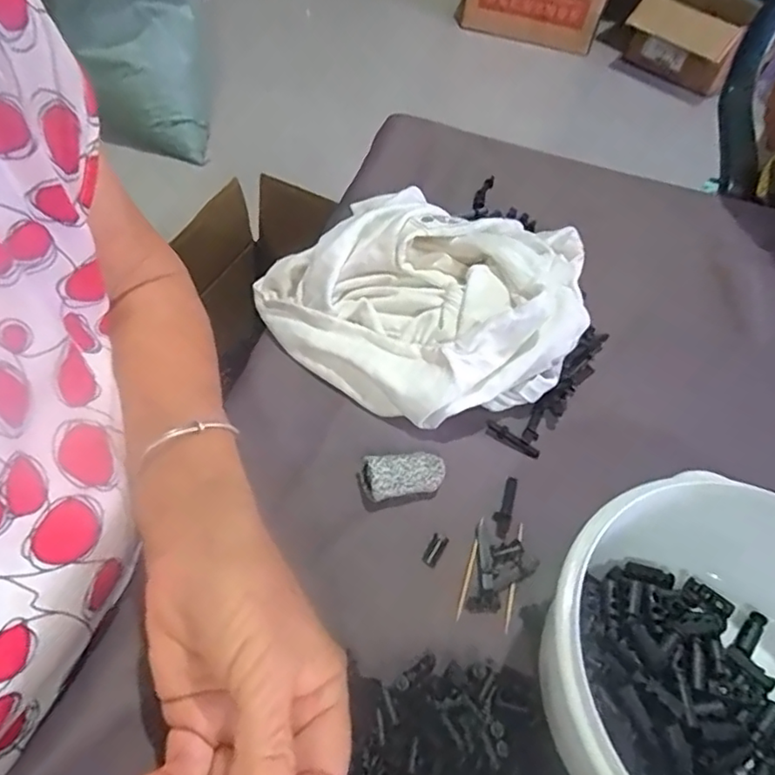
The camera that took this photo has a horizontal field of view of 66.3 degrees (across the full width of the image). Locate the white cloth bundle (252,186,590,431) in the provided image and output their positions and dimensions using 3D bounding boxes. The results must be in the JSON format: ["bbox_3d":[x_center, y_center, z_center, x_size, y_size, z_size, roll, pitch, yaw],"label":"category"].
[{"bbox_3d":[0.023,-0.064,0.401,0.201,0.066,0.160,30,57,17],"label":"white cloth bundle"}]

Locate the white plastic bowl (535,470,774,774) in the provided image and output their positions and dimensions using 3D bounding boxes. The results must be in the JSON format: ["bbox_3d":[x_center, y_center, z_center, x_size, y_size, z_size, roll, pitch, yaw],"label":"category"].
[{"bbox_3d":[0.147,0.132,0.256,0.156,0.074,0.155,2,54,-3],"label":"white plastic bowl"}]

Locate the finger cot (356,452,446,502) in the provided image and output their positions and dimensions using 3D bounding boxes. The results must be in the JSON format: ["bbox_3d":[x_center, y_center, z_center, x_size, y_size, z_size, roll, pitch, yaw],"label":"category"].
[{"bbox_3d":[0.009,0.051,0.341,0.048,0.017,0.024,-10,55,-12],"label":"finger cot"}]

